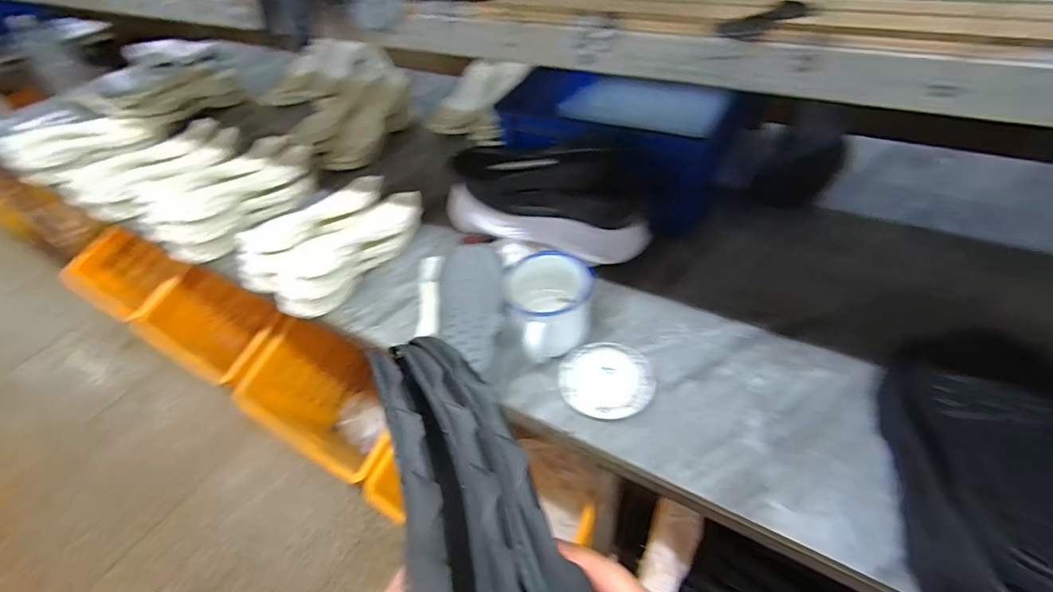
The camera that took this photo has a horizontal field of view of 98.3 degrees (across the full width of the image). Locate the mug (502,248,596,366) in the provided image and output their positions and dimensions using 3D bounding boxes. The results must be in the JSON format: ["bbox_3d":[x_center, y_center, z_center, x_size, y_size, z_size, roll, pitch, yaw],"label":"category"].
[{"bbox_3d":[0.034,0.014,0.578,0.105,0.105,0.114,-4,48,4],"label":"mug"}]

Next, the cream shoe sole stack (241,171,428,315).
[{"bbox_3d":[-0.308,-0.100,0.746,0.179,0.080,0.278,23,55,26],"label":"cream shoe sole stack"}]

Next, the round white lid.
[{"bbox_3d":[0.097,0.095,0.547,0.107,0.021,0.107,-2,49,2],"label":"round white lid"}]

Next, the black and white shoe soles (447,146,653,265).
[{"bbox_3d":[0.018,-0.150,0.664,0.326,0.123,0.107,19,54,23],"label":"black and white shoe soles"}]

